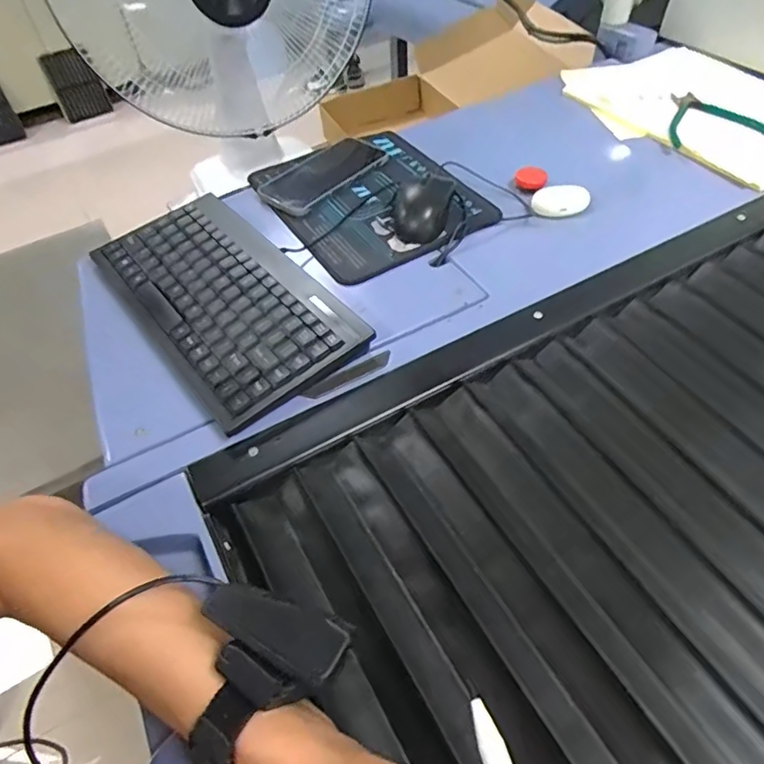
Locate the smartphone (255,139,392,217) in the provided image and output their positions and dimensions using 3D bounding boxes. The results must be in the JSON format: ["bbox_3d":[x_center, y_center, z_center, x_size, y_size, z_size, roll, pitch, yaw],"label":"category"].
[{"bbox_3d":[-0.077,-0.253,0.653,0.088,0.014,0.157,31,60,26],"label":"smartphone"}]

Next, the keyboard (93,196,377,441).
[{"bbox_3d":[-0.154,-0.082,0.512,0.149,0.034,0.293,-35,57,-21],"label":"keyboard"}]

